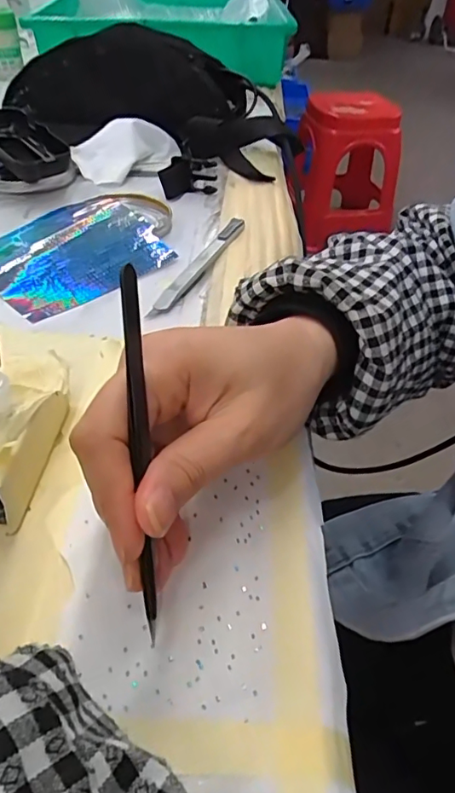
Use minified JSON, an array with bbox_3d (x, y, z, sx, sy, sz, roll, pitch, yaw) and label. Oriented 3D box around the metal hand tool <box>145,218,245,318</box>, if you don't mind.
[{"bbox_3d":[-0.020,-0.096,0.383,0.013,0.011,0.137,19,45,17],"label":"metal hand tool"}]

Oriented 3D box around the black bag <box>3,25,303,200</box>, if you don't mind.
[{"bbox_3d":[-0.084,-0.320,0.578,0.192,0.103,0.326,-29,51,-30],"label":"black bag"}]

